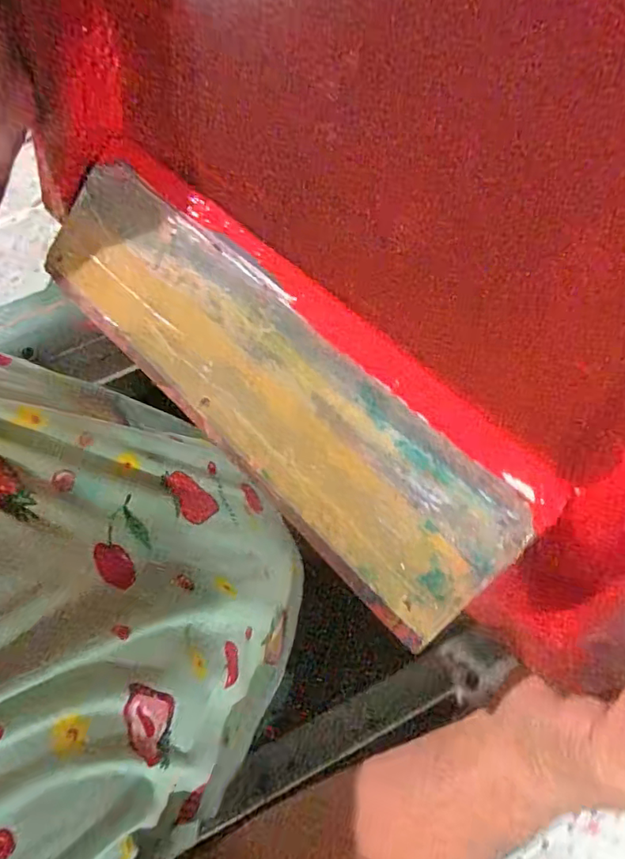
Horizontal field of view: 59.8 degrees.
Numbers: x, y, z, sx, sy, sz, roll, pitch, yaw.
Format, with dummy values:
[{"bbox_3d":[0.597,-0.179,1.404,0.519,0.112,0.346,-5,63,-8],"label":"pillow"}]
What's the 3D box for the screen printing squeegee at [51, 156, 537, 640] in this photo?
[{"bbox_3d":[-0.040,-0.039,0.355,0.379,0.030,0.104,45,105,20],"label":"screen printing squeegee"}]

